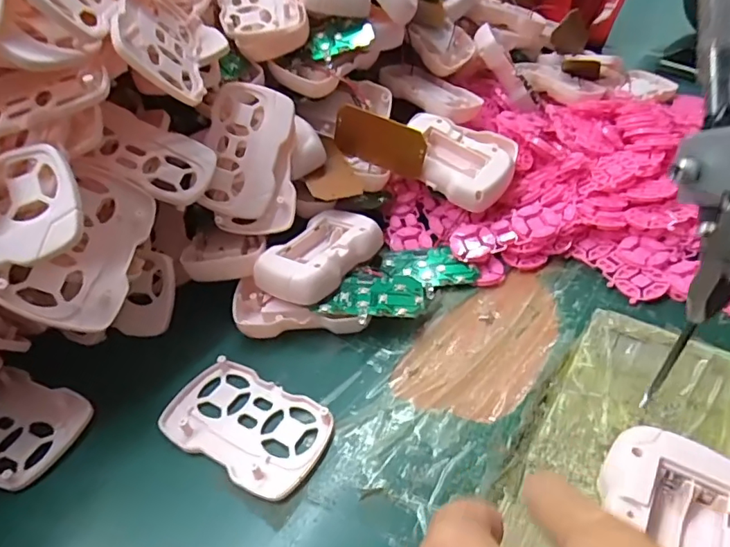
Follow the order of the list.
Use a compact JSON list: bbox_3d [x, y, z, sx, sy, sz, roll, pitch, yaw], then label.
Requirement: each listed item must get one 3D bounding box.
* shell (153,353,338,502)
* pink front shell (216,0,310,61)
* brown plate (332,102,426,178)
[{"bbox_3d":[-0.063,0.079,0.268,0.088,0.004,0.055,20,46,24],"label":"shell"},{"bbox_3d":[-0.077,-0.195,0.375,0.060,0.026,0.087,-11,61,-7],"label":"pink front shell"},{"bbox_3d":[0.010,-0.098,0.370,0.072,0.039,0.004,24,42,15],"label":"brown plate"}]

